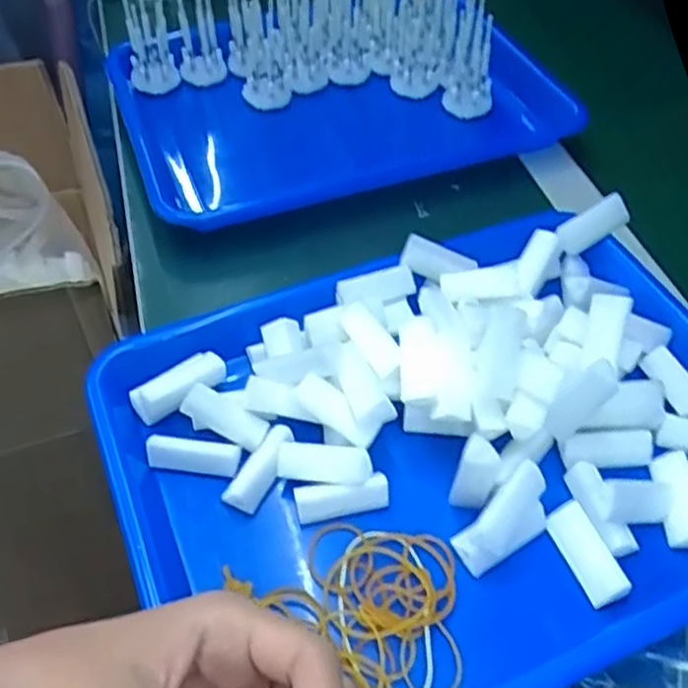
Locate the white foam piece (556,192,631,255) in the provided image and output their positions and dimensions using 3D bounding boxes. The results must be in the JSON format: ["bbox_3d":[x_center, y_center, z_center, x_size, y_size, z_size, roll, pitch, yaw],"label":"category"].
[{"bbox_3d":[0.158,-0.076,0.453,0.047,0.019,0.015,-31,54,2],"label":"white foam piece"}]

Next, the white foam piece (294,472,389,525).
[{"bbox_3d":[-0.001,0.075,0.351,0.045,0.016,0.016,-7,50,-7],"label":"white foam piece"}]

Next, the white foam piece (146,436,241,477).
[{"bbox_3d":[-0.077,0.058,0.367,0.047,0.013,0.013,7,50,5],"label":"white foam piece"}]

